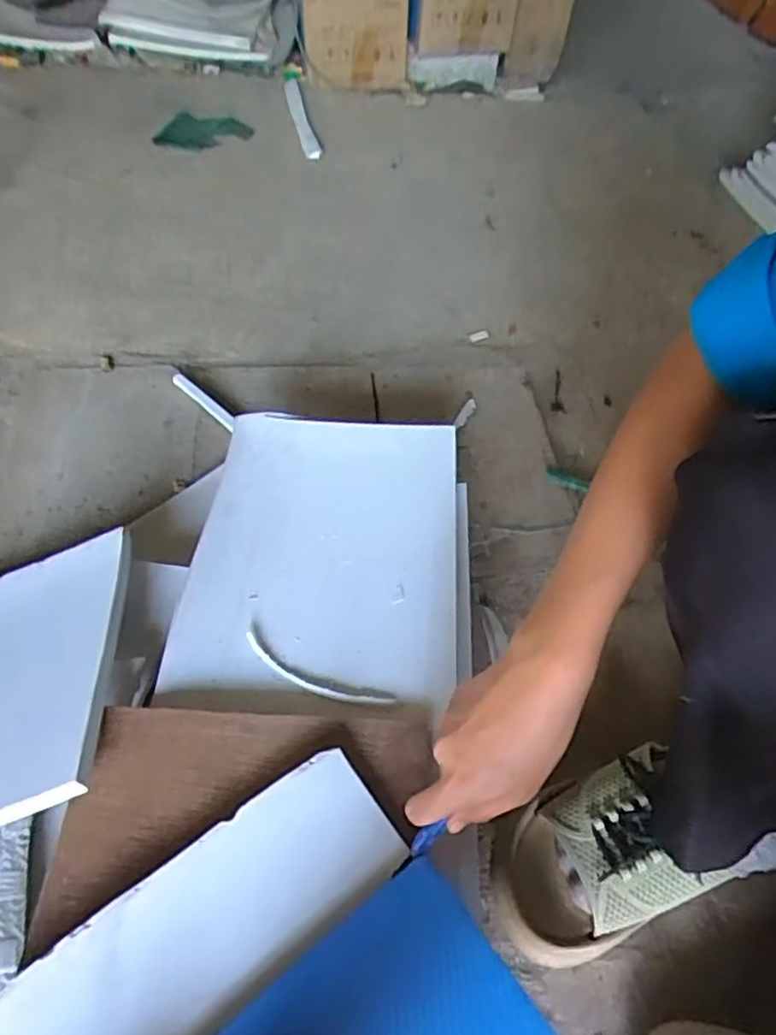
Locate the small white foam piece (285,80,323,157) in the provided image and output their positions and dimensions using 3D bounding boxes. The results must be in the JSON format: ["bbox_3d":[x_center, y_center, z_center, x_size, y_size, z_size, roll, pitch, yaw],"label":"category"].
[{"bbox_3d":[-0.167,-0.759,1.255,0.036,0.019,0.296,-10,55,-10],"label":"small white foam piece"}]

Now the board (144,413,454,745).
[{"bbox_3d":[-0.051,0.025,0.559,0.217,0.020,0.283,6,52,0],"label":"board"}]

